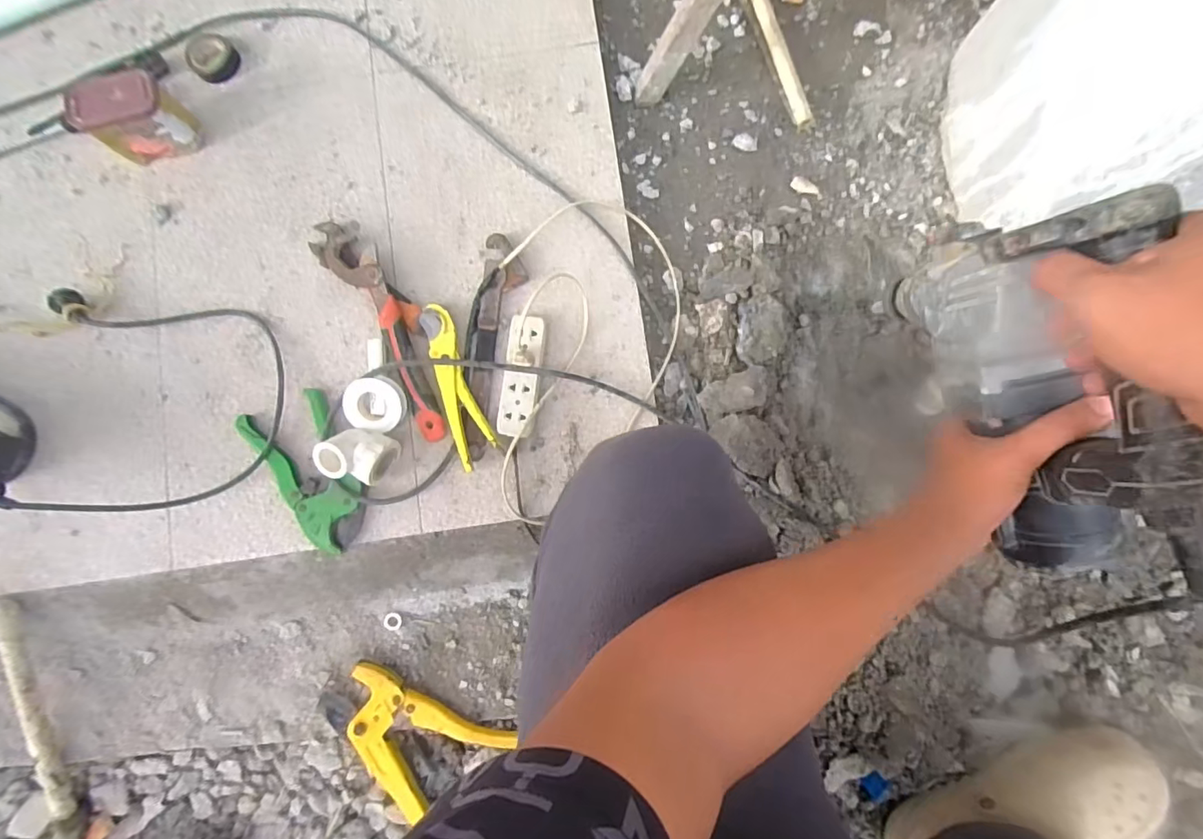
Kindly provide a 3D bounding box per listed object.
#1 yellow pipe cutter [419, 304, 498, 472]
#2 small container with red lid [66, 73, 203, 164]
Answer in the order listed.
[{"bbox_3d":[-0.173,-0.042,0.639,0.046,0.021,0.197,-17,84,-1],"label":"yellow pipe cutter"},{"bbox_3d":[-0.559,-0.361,0.643,0.109,0.084,0.052,-19,84,-1],"label":"small container with red lid"}]

